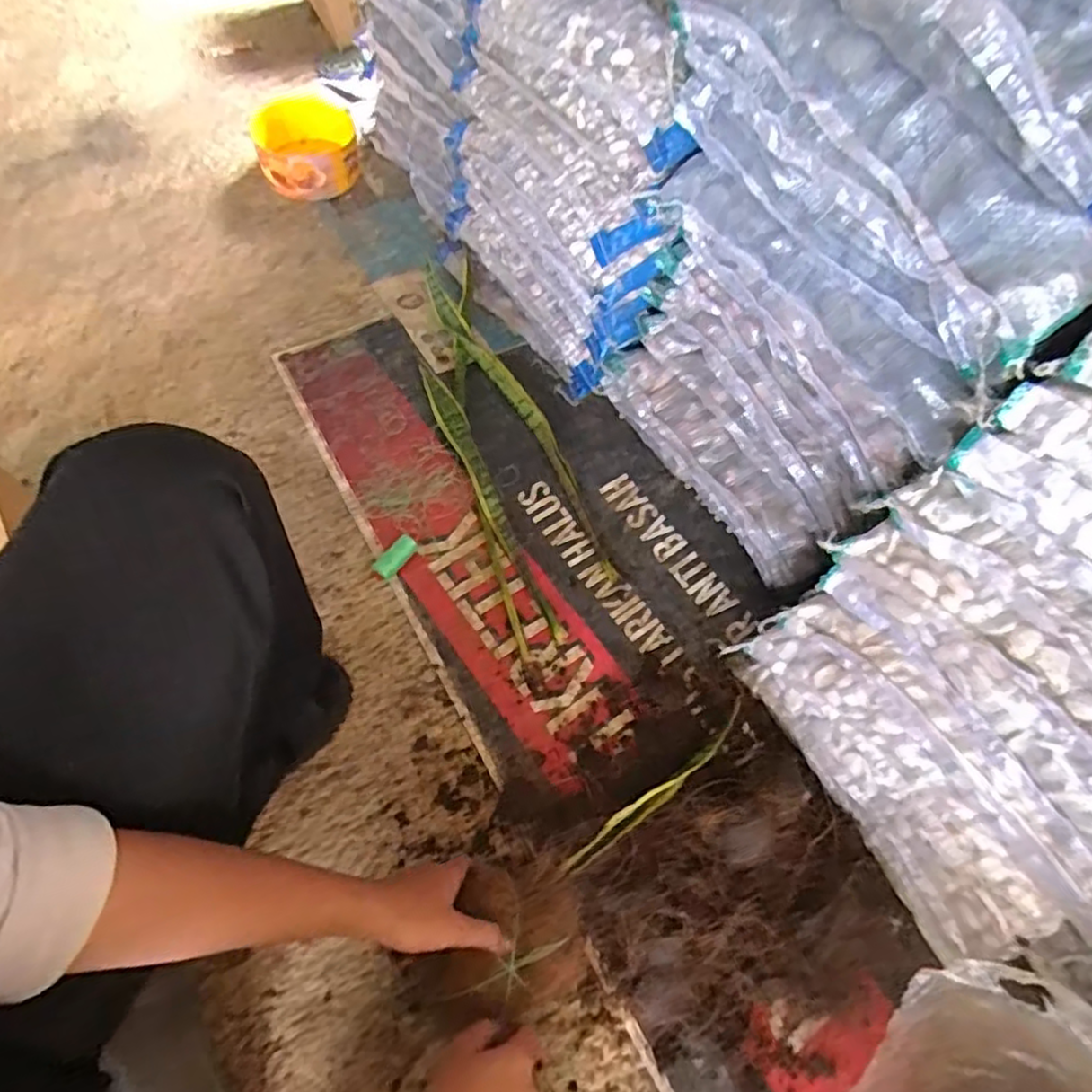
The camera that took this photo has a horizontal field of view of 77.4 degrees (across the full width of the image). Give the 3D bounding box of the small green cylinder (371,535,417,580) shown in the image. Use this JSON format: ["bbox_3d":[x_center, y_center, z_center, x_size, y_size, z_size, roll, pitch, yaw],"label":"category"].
[{"bbox_3d":[-0.160,0.013,0.732,0.023,0.022,0.052,41,70,15],"label":"small green cylinder"}]

